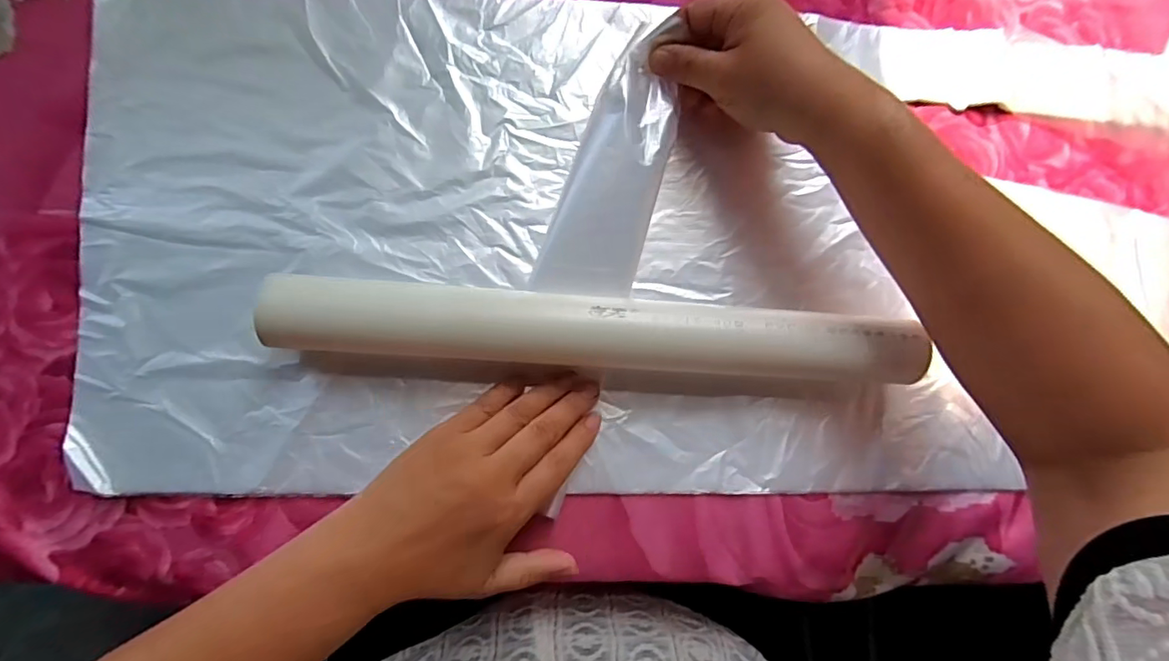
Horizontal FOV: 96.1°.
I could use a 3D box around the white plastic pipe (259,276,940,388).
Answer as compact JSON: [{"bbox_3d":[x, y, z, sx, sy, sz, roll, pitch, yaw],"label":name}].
[{"bbox_3d":[0.011,0.000,0.288,0.345,0.043,0.042,4,85,-2],"label":"white plastic pipe"}]

